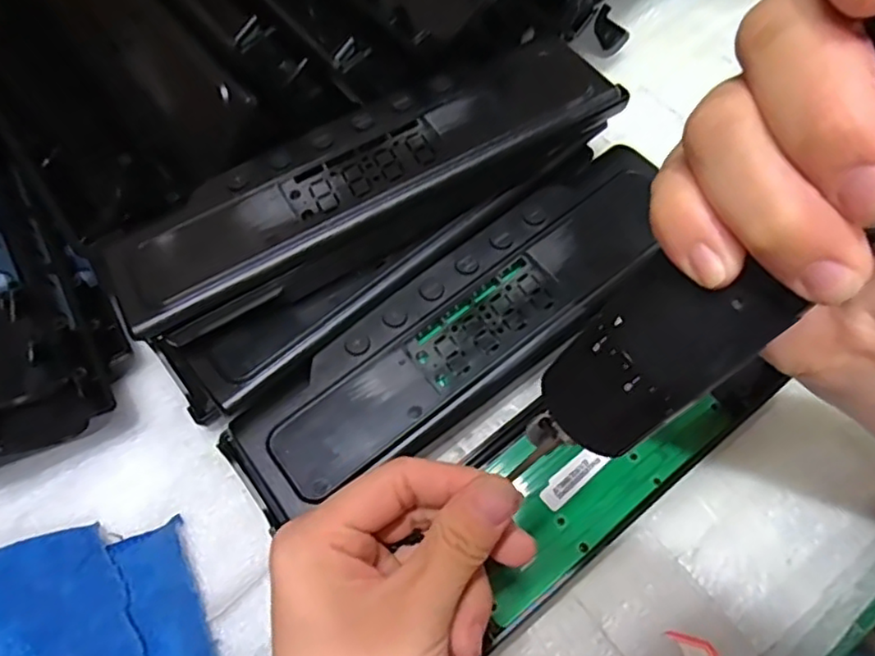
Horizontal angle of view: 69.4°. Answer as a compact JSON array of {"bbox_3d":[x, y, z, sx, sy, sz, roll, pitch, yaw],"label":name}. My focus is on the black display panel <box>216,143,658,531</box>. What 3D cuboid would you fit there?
[{"bbox_3d":[0.016,-0.004,0.292,0.239,0.020,0.067,-38,67,-14],"label":"black display panel"}]

